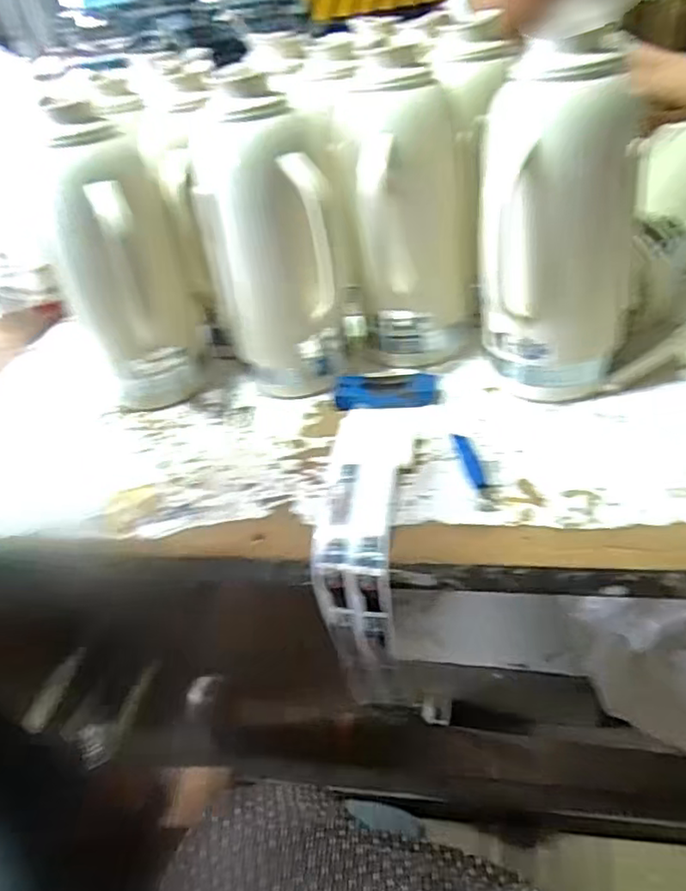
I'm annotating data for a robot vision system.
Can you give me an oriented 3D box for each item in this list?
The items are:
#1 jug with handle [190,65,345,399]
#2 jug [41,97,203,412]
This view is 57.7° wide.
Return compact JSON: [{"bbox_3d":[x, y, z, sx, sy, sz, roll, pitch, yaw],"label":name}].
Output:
[{"bbox_3d":[-0.084,-0.242,0.779,0.155,0.344,0.126,-3,36,6],"label":"jug with handle"},{"bbox_3d":[-0.276,-0.213,0.804,0.141,0.343,0.152,-17,37,-13],"label":"jug"}]

